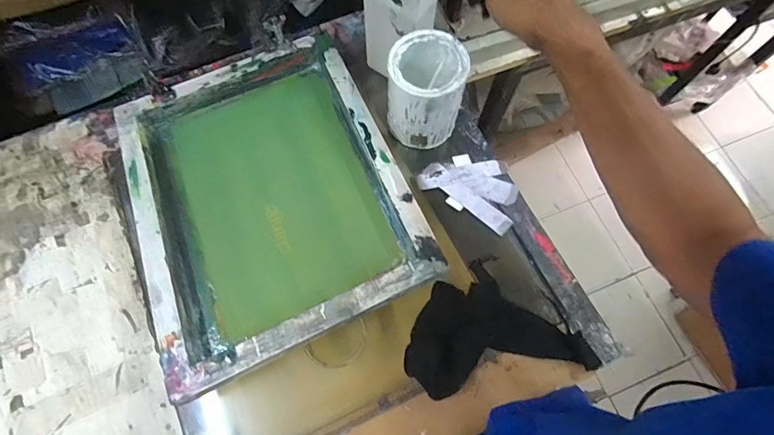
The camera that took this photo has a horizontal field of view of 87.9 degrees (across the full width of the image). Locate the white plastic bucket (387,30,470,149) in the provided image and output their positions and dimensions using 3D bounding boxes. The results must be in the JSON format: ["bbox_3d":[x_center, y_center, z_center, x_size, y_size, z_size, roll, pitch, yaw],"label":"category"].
[{"bbox_3d":[0.058,-0.191,0.610,0.113,0.137,0.113,13,71,4],"label":"white plastic bucket"}]

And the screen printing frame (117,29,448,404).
[{"bbox_3d":[-0.173,-0.041,0.587,0.362,0.046,0.453,-23,69,-9],"label":"screen printing frame"}]

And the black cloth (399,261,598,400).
[{"bbox_3d":[0.145,0.146,0.558,0.245,0.026,0.155,-9,71,-4],"label":"black cloth"}]

